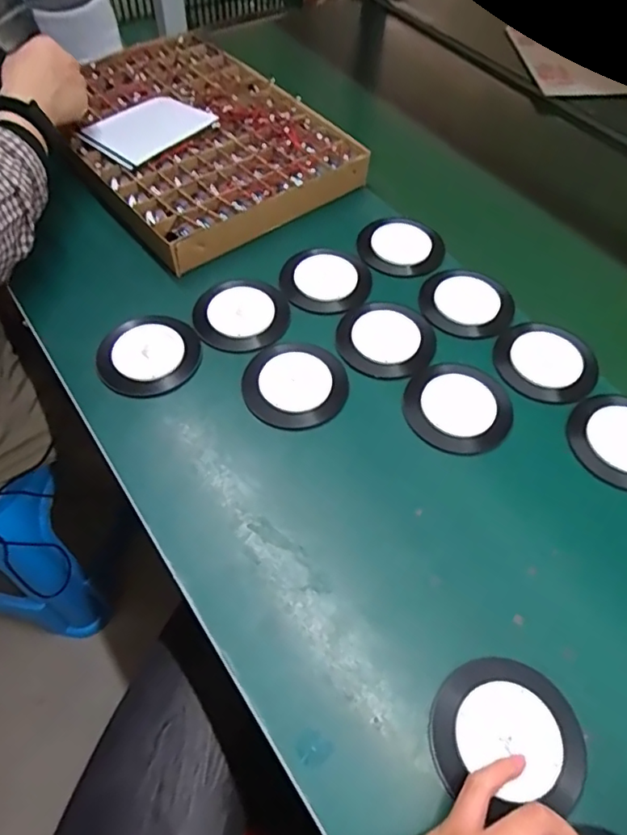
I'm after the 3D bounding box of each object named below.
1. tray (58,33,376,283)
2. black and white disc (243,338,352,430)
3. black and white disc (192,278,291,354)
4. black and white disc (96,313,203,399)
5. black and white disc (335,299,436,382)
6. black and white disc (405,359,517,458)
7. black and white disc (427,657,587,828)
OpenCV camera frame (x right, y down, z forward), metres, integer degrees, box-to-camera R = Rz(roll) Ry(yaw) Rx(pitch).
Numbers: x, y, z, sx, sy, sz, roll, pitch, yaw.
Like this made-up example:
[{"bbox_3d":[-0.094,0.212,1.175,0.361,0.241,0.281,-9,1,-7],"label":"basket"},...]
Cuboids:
[{"bbox_3d":[-0.168,-0.373,0.732,0.301,0.042,0.414,-32,63,-20],"label":"tray"},{"bbox_3d":[-0.017,-0.033,0.535,0.097,0.014,0.093,0,57,-1],"label":"black and white disc"},{"bbox_3d":[-0.077,-0.109,0.579,0.093,0.013,0.085,0,57,-1],"label":"black and white disc"},{"bbox_3d":[-0.162,-0.064,0.549,0.088,0.010,0.098,40,65,22],"label":"black and white disc"},{"bbox_3d":[0.072,-0.080,0.566,0.090,0.013,0.095,0,57,-1],"label":"black and white disc"},{"bbox_3d":[0.135,-0.014,0.524,0.093,0.014,0.096,0,57,-1],"label":"black and white disc"},{"bbox_3d":[0.129,0.213,0.376,0.102,0.010,0.091,-13,58,-9],"label":"black and white disc"}]

